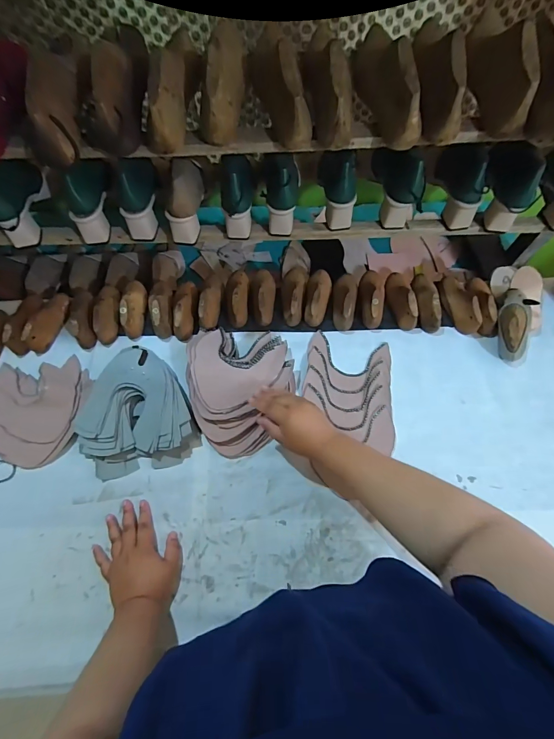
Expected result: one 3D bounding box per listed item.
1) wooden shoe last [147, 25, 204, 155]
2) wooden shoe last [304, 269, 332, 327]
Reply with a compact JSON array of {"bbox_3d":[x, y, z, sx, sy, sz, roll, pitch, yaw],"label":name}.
[{"bbox_3d":[-0.158,-0.419,0.514,0.060,0.081,0.208,4,67,3],"label":"wooden shoe last"},{"bbox_3d":[0.086,-0.158,0.742,0.052,0.052,0.139,12,69,5],"label":"wooden shoe last"}]

